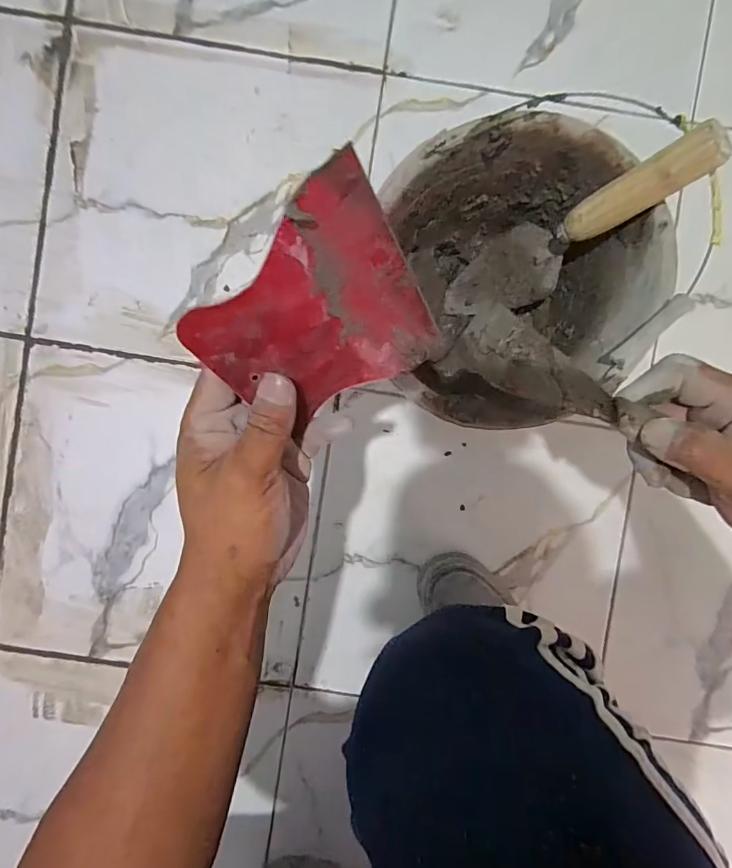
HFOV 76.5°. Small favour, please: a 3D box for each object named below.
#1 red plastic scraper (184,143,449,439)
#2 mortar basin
[{"bbox_3d":[-0.023,-0.055,0.241,0.110,0.118,0.004,-37,49,6],"label":"red plastic scraper"},{"bbox_3d":[0.148,-0.148,0.492,0.238,0.213,0.257,-5,93,-1],"label":"mortar basin"}]

